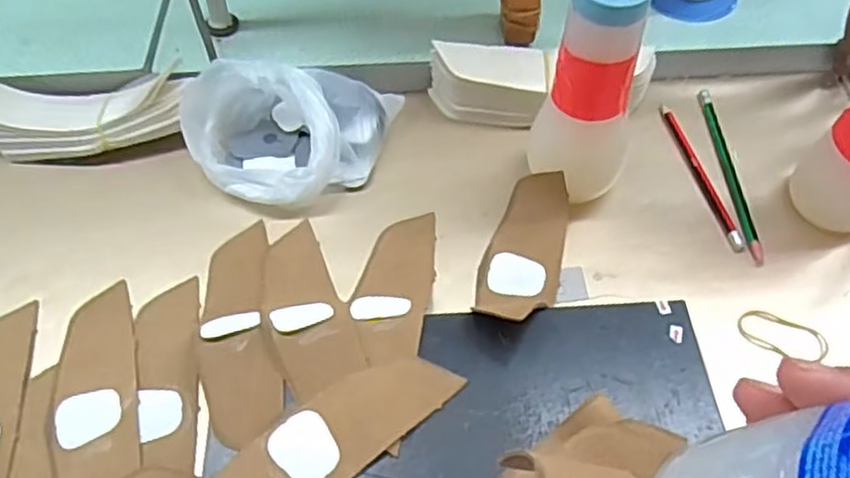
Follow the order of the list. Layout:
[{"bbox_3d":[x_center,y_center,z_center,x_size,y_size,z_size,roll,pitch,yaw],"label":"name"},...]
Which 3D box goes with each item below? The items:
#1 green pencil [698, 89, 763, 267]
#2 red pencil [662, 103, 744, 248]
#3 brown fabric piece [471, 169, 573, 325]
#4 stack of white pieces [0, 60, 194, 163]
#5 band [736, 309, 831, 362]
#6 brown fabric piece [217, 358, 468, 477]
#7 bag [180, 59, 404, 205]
[{"bbox_3d":[0.235,-0.054,0.542,0.010,0.004,0.169,-1,56,0],"label":"green pencil"},{"bbox_3d":[0.211,-0.052,0.538,0.010,0.004,0.142,-10,56,-5],"label":"red pencil"},{"bbox_3d":[0.071,0.005,0.493,0.056,0.028,0.113,11,57,8],"label":"brown fabric piece"},{"bbox_3d":[-0.274,-0.100,0.560,0.175,0.044,0.065,-6,56,-3],"label":"stack of white pieces"},{"bbox_3d":[0.237,0.064,0.463,0.056,0.004,0.027,16,58,11],"label":"band"},{"bbox_3d":[-0.065,0.123,0.401,0.183,0.004,0.051,-34,65,-19],"label":"brown fabric piece"},{"bbox_3d":[-0.108,-0.083,0.536,0.147,0.062,0.111,7,57,6],"label":"bag"}]

